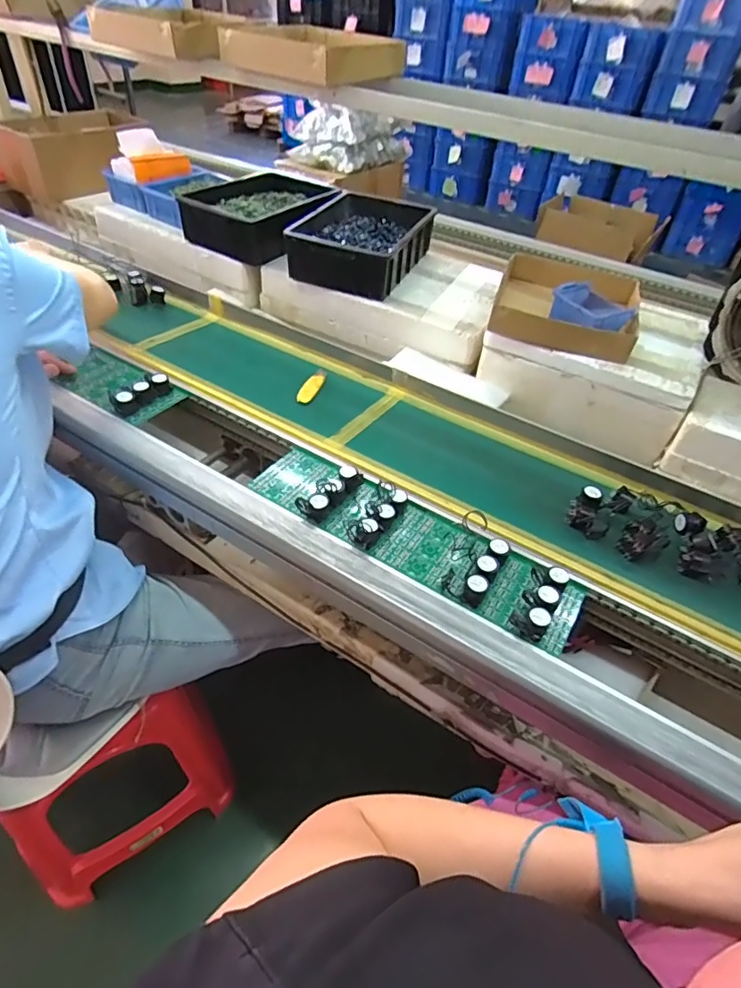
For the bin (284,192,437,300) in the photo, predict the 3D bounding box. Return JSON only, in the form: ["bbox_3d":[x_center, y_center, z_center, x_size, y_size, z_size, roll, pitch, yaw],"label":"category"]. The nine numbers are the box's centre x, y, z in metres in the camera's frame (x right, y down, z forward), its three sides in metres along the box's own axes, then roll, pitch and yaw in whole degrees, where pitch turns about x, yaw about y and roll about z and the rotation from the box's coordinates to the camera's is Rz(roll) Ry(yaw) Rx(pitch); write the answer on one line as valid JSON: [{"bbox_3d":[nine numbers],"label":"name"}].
[{"bbox_3d":[-0.009,-0.483,1.025,0.199,0.079,0.298,19,45,11],"label":"bin"}]

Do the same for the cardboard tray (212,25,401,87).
[{"bbox_3d":[-0.084,-0.697,0.853,0.212,0.051,0.215,30,48,22],"label":"cardboard tray"}]

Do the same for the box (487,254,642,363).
[{"bbox_3d":[0.314,-0.305,0.868,0.221,0.053,0.214,19,45,12],"label":"box"}]

